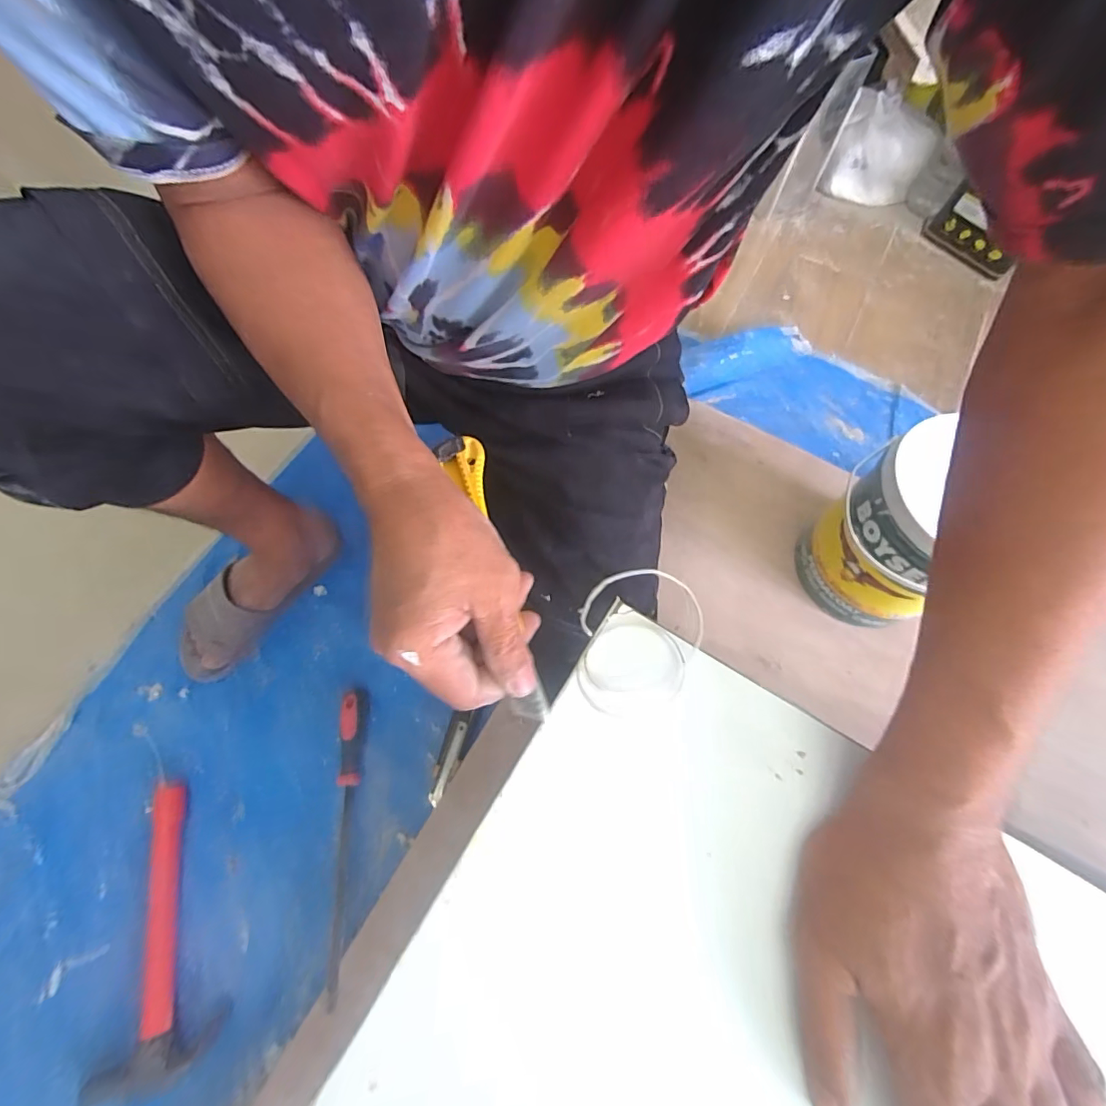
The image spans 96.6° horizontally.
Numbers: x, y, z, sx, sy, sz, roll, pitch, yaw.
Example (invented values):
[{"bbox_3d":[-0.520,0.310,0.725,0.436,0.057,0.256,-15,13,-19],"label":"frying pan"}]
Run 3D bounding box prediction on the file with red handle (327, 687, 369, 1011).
[{"bbox_3d":[-0.235,0.309,0.555,0.032,0.037,0.300,-5,68,-2],"label":"file with red handle"}]

